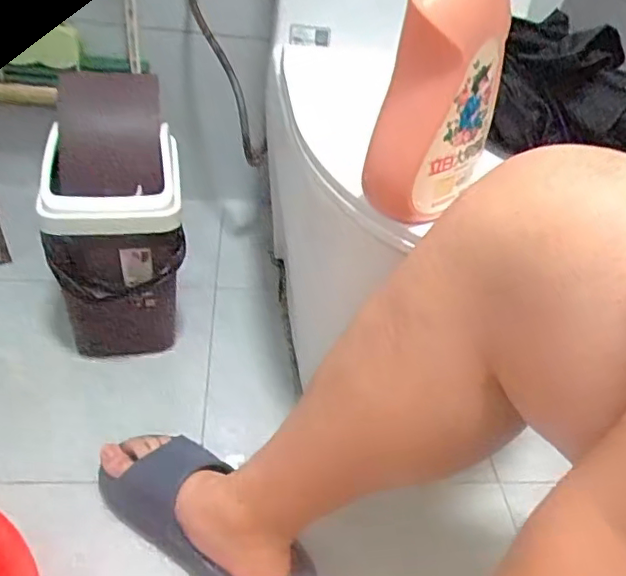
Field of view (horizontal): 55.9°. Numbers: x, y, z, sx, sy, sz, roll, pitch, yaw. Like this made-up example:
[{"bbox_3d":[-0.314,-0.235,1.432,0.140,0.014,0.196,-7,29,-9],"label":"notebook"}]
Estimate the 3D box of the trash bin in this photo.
[{"bbox_3d":[-0.290,-0.105,0.902,0.176,0.345,0.294,-2,36,-13],"label":"trash bin"}]

